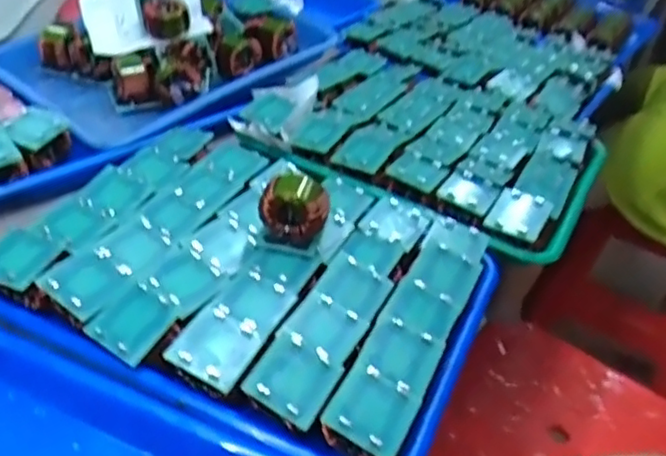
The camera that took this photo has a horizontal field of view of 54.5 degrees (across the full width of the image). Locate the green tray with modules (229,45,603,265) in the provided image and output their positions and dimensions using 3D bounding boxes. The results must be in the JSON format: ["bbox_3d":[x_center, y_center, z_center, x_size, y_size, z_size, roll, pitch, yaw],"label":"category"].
[{"bbox_3d":[0.104,-0.103,0.674,0.321,0.065,0.261,25,41,20],"label":"green tray with modules"}]

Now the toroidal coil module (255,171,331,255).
[{"bbox_3d":[-0.029,-0.010,0.479,0.051,0.050,0.039,5,38,-4],"label":"toroidal coil module"}]

